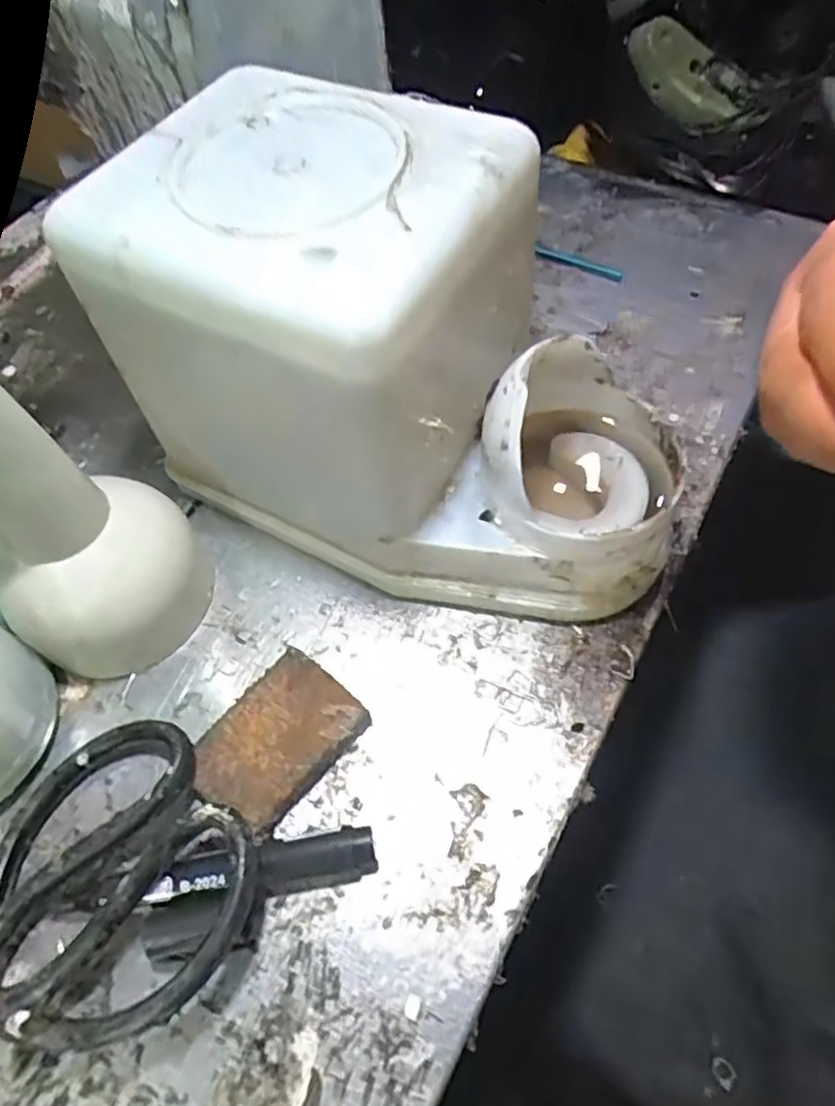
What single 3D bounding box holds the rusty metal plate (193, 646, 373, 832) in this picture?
[{"bbox_3d":[-0.059,0.081,0.292,0.049,0.015,0.068,36,69,22],"label":"rusty metal plate"}]

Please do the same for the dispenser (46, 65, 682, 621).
[{"bbox_3d":[0.003,-0.077,0.297,0.241,0.158,0.134,23,64,17],"label":"dispenser"}]

